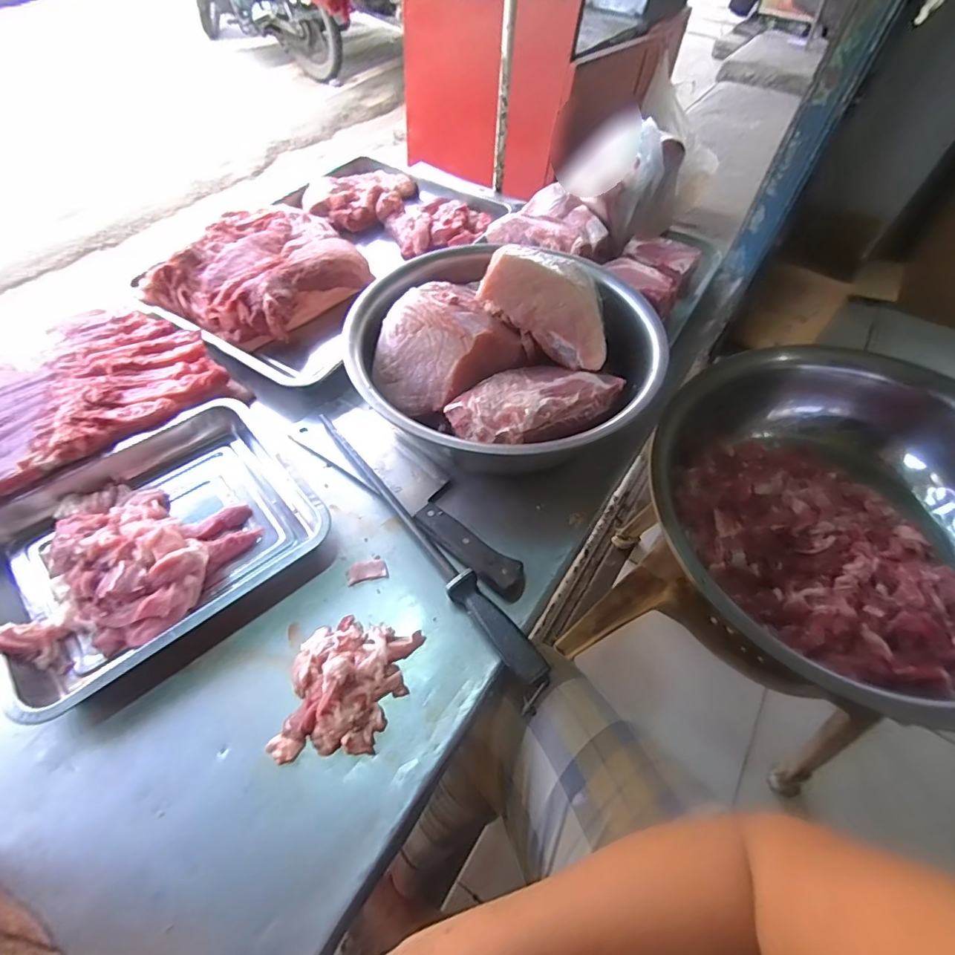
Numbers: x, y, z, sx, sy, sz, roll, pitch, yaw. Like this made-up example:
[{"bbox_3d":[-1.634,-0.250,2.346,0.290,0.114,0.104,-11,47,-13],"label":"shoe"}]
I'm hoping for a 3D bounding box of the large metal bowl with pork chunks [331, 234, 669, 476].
[{"bbox_3d":[0.036,-0.167,0.578,0.337,0.138,0.354,40,60,21],"label":"large metal bowl with pork chunks"}]

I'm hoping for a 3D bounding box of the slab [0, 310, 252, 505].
[{"bbox_3d":[-0.502,-0.102,0.590,0.338,0.043,0.240,-32,63,-25],"label":"slab"}]

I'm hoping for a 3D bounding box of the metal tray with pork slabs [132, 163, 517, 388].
[{"bbox_3d":[-0.224,-0.388,0.812,0.366,0.094,0.579,27,56,14],"label":"metal tray with pork slabs"}]

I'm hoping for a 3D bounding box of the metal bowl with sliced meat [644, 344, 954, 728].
[{"bbox_3d":[0.572,0.044,0.756,0.584,0.170,0.549,3,54,-4],"label":"metal bowl with sliced meat"}]

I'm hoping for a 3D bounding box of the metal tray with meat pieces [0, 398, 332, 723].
[{"bbox_3d":[-0.342,0.051,0.510,0.296,0.052,0.261,-32,63,-25],"label":"metal tray with meat pieces"}]

